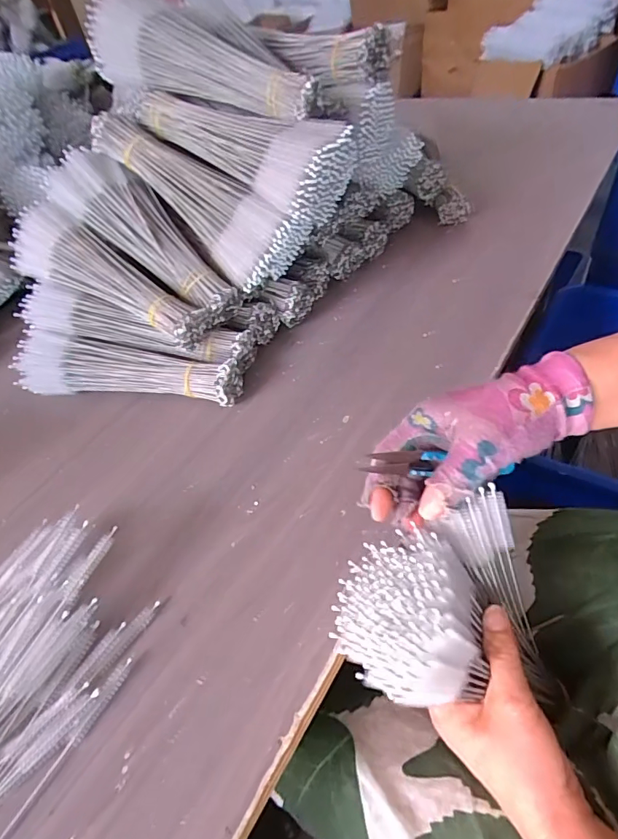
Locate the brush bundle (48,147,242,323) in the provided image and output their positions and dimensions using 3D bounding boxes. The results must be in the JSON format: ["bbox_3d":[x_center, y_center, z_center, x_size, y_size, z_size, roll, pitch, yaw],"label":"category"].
[{"bbox_3d":[-0.175,-0.199,0.498,0.244,0.040,0.071,42,63,7],"label":"brush bundle"}]

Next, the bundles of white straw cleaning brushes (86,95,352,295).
[{"bbox_3d":[-0.109,-0.252,0.502,0.270,0.178,0.081,25,23,16],"label":"bundles of white straw cleaning brushes"}]

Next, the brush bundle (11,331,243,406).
[{"bbox_3d":[-0.194,-0.054,0.489,0.250,0.042,0.052,3,49,13],"label":"brush bundle"}]

